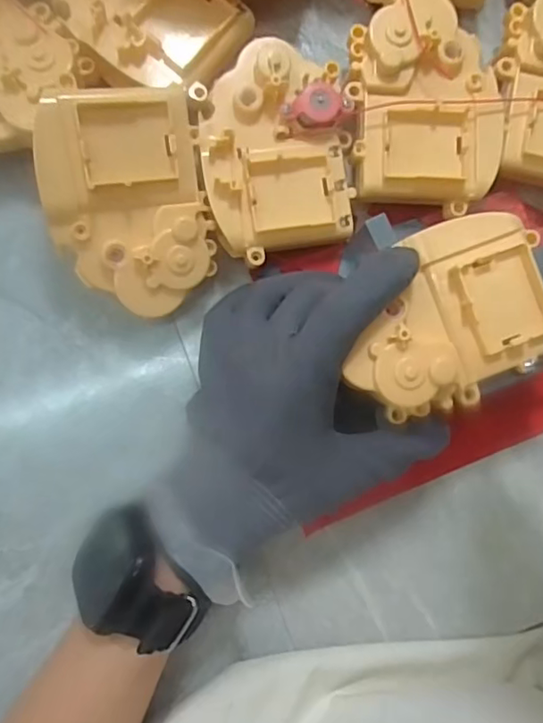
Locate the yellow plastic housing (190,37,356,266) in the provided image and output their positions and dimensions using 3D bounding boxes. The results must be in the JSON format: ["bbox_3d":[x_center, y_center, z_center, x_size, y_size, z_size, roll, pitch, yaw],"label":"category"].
[{"bbox_3d":[0.003,-0.101,0.270,0.070,0.018,0.095,-9,88,-5],"label":"yellow plastic housing"}]

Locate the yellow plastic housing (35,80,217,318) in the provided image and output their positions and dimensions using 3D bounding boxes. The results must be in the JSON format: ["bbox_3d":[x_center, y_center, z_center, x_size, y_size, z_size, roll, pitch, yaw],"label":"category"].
[{"bbox_3d":[-0.064,-0.070,0.259,0.068,0.025,0.095,-14,106,-15],"label":"yellow plastic housing"}]

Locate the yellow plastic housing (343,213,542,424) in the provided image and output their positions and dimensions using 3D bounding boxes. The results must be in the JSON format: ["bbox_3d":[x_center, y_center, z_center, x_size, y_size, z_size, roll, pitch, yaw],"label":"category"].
[{"bbox_3d":[0.075,-0.019,0.241,0.091,0.019,0.075,-15,96,-5],"label":"yellow plastic housing"}]

